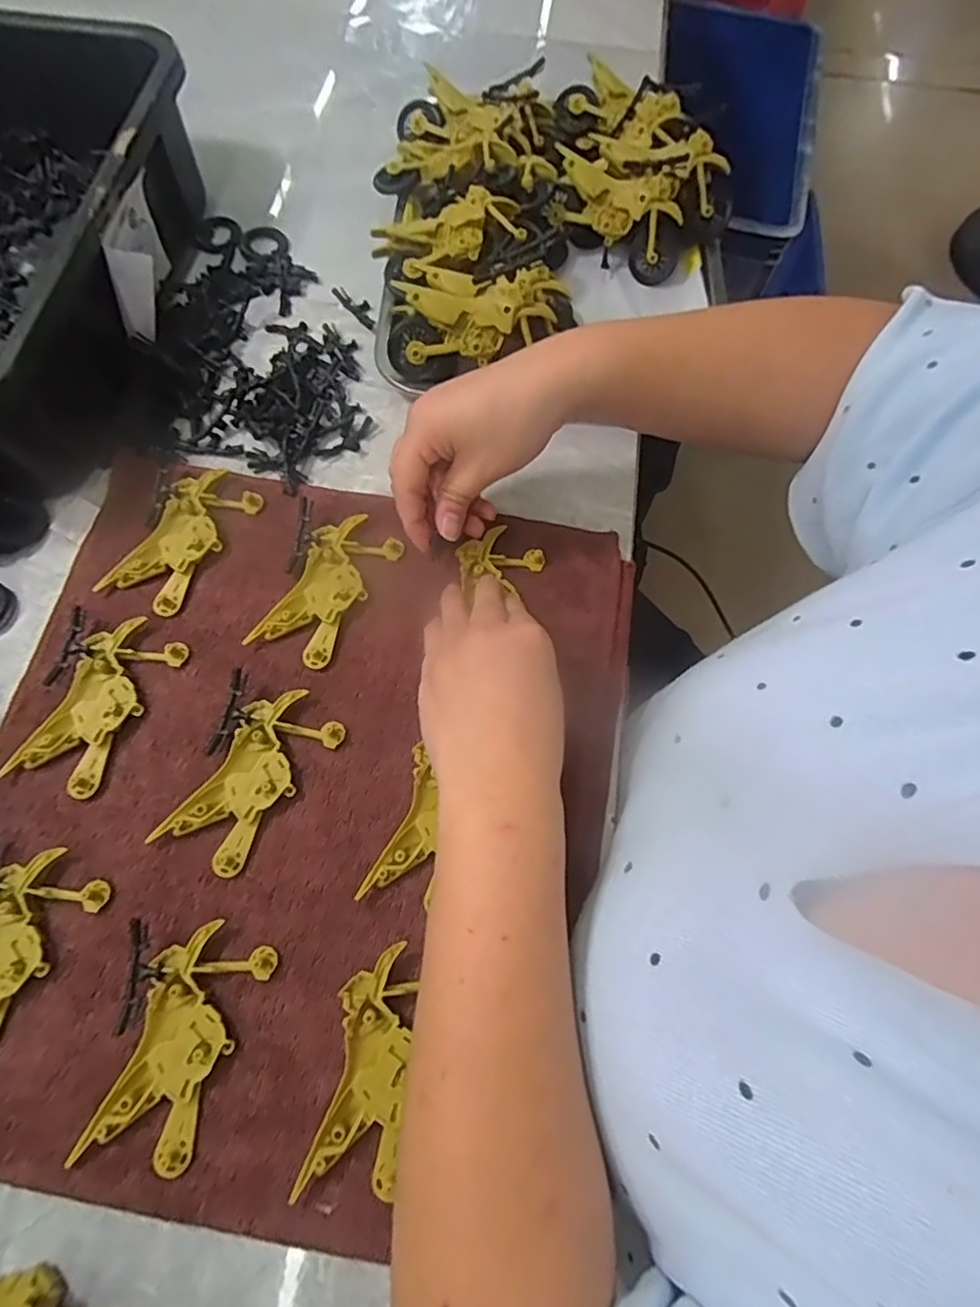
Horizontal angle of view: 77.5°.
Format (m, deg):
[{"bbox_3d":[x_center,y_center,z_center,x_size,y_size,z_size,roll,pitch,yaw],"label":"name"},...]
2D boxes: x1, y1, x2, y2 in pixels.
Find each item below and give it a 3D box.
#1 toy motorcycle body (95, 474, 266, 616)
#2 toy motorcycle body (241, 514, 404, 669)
[{"bbox_3d":[-0.194,-0.072,0.388,0.049,0.010,0.101,28,71,9],"label":"toy motorcycle body"},{"bbox_3d":[-0.102,-0.039,0.381,0.050,0.010,0.101,28,71,9],"label":"toy motorcycle body"}]

